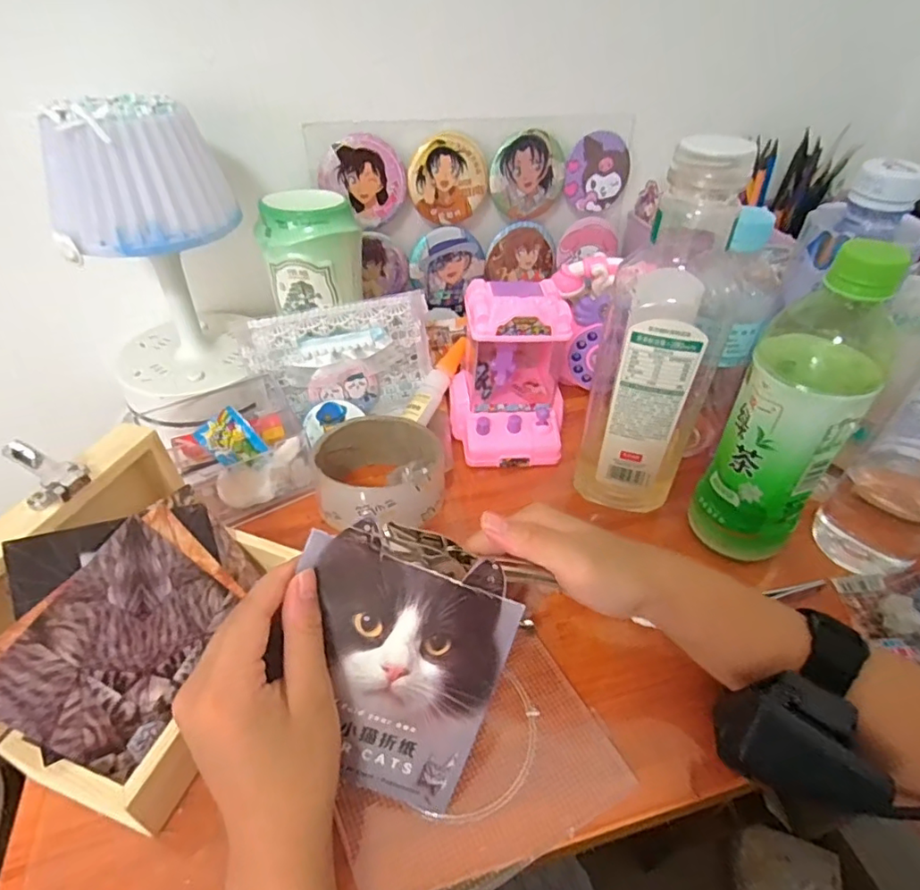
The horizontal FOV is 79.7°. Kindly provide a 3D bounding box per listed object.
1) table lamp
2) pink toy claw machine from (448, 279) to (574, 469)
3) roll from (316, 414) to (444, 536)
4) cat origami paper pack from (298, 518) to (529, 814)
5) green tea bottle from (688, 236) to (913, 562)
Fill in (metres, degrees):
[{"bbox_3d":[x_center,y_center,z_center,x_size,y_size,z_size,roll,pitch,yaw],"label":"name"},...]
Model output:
[{"bbox_3d":[-0.213,-0.130,0.400,0.113,0.200,0.116,-20,46,-24],"label":"table lamp"},{"bbox_3d":[0.041,-0.061,0.451,0.091,0.125,0.091,1,41,-2],"label":"pink toy claw machine"},{"bbox_3d":[-0.059,0.024,0.415,0.094,0.046,0.086,1,41,-1],"label":"roll"},{"bbox_3d":[-0.034,0.106,0.265,0.104,0.118,0.007,20,-3,-8],"label":"cat origami paper pack"},{"bbox_3d":[0.202,-0.022,0.334,0.066,0.202,0.059,25,46,24],"label":"green tea bottle"}]

